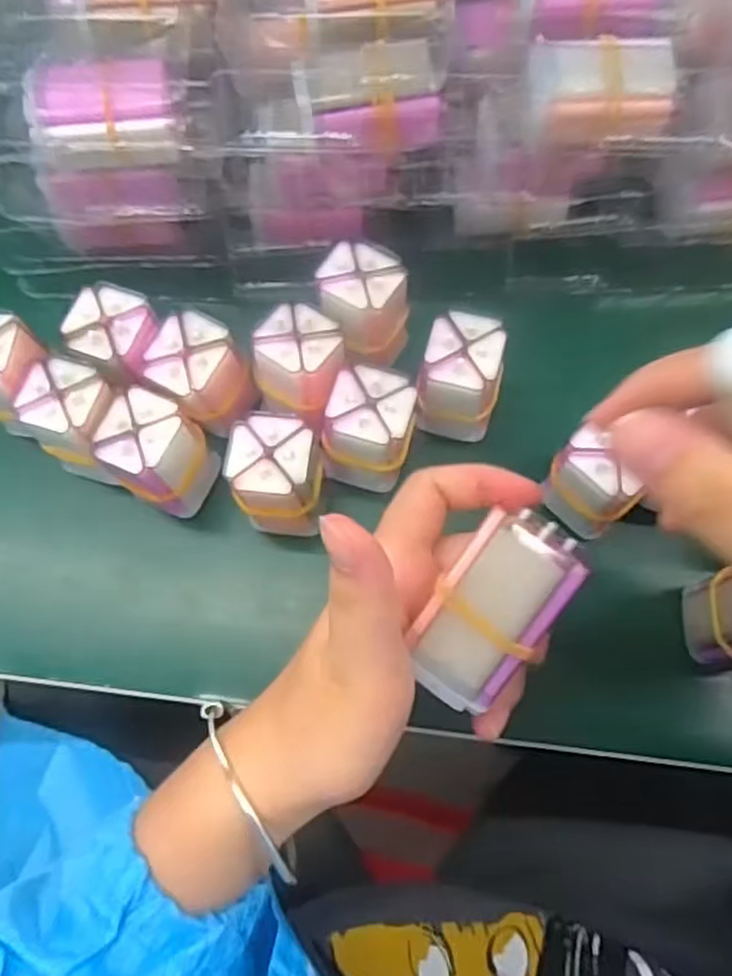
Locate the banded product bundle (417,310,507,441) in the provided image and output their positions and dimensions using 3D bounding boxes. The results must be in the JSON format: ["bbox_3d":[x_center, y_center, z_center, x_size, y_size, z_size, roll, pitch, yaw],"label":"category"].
[{"bbox_3d":[0.042,-0.048,0.322,0.033,0.053,0.035,14,72,7],"label":"banded product bundle"}]

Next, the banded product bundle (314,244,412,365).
[{"bbox_3d":[-0.001,-0.080,0.329,0.039,0.043,0.044,-12,71,-2],"label":"banded product bundle"}]

